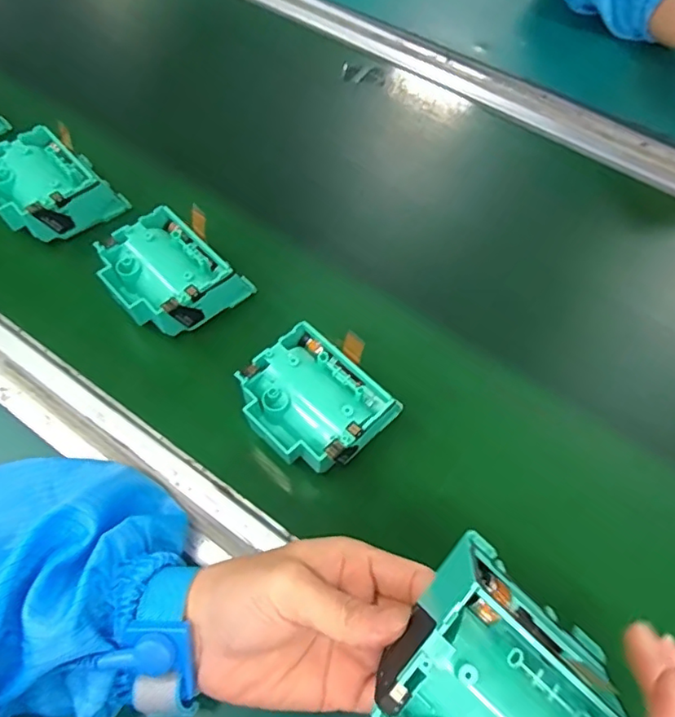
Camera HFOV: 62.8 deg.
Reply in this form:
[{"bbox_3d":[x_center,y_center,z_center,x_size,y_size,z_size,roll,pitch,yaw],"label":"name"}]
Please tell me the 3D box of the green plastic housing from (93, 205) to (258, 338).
[{"bbox_3d":[-0.111,-0.056,0.364,0.072,0.032,0.073,-38,68,-21],"label":"green plastic housing"}]

